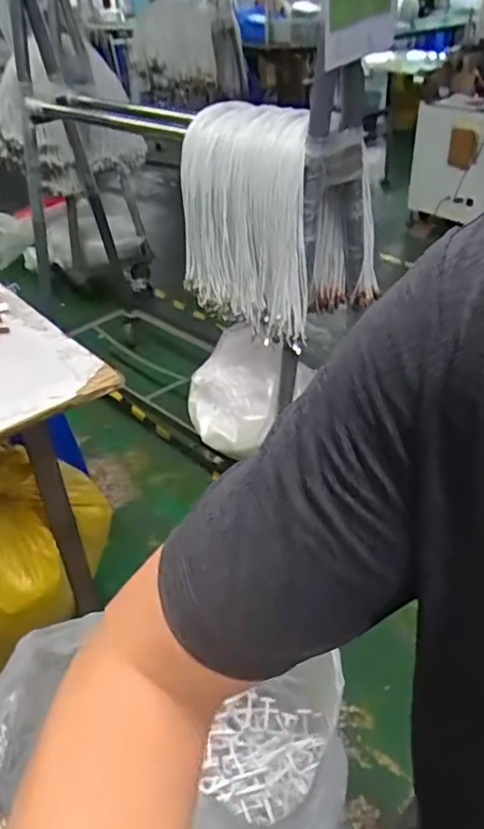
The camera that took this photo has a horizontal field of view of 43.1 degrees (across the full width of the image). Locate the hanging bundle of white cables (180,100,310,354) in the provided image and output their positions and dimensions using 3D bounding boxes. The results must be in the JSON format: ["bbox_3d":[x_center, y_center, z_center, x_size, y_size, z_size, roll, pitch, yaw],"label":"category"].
[{"bbox_3d":[0.003,-0.436,1.411,0.356,0.497,0.050,17,25,33],"label":"hanging bundle of white cables"}]

